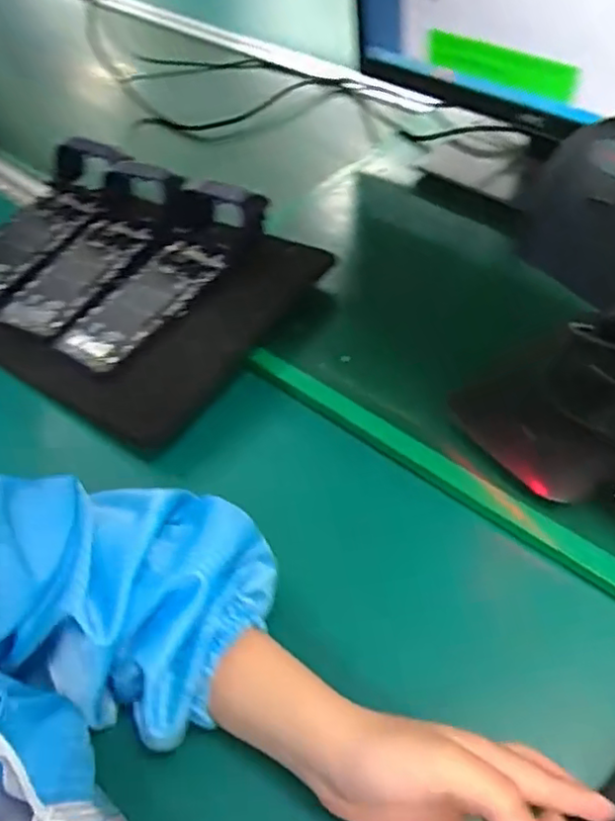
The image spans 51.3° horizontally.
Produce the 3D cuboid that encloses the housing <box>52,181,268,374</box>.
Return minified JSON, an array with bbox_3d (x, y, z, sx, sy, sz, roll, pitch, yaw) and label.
[{"bbox_3d":[-0.126,-0.124,0.553,0.084,0.051,0.202,25,58,15],"label":"housing"}]

